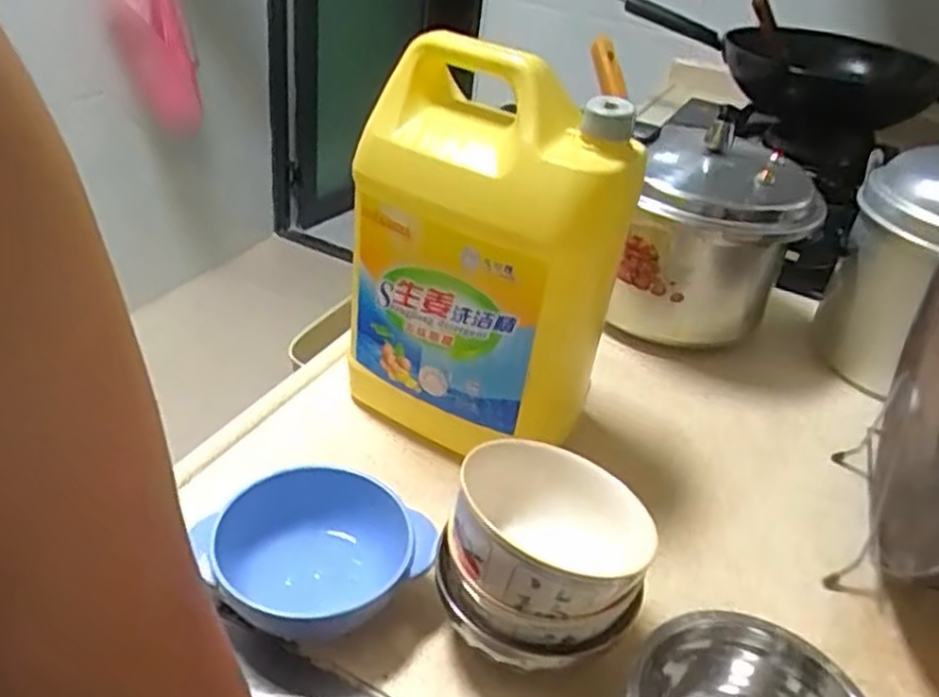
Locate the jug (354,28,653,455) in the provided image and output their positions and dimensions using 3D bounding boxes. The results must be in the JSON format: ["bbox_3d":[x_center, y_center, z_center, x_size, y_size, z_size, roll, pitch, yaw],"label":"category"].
[{"bbox_3d":[0.010,-0.056,0.561,0.178,0.291,0.103,22,37,22],"label":"jug"}]

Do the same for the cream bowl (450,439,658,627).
[{"bbox_3d":[0.049,0.107,0.433,0.098,0.068,0.107,5,35,-3],"label":"cream bowl"}]

